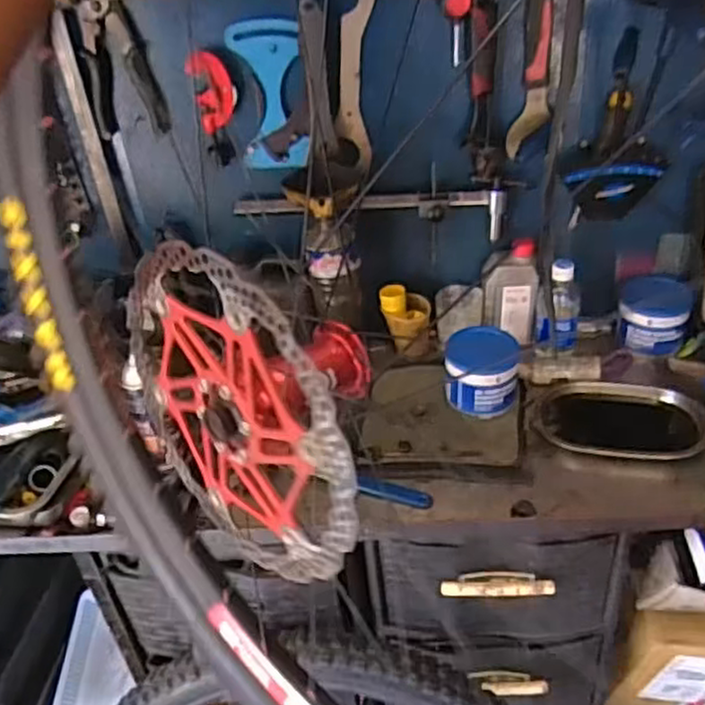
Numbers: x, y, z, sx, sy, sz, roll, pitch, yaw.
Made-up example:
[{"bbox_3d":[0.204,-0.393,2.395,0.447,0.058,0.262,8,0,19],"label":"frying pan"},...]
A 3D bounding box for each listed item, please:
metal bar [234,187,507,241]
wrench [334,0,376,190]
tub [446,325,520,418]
[{"bbox_3d":[0.027,-0.195,1.061,0.393,0.074,0.026,-3,35,3],"label":"metal bar"},{"bbox_3d":[0.004,-0.356,0.979,0.047,0.251,0.008,9,31,13],"label":"wrench"},{"bbox_3d":[0.184,0.027,1.025,0.104,0.092,0.088,1,35,9],"label":"tub"}]

